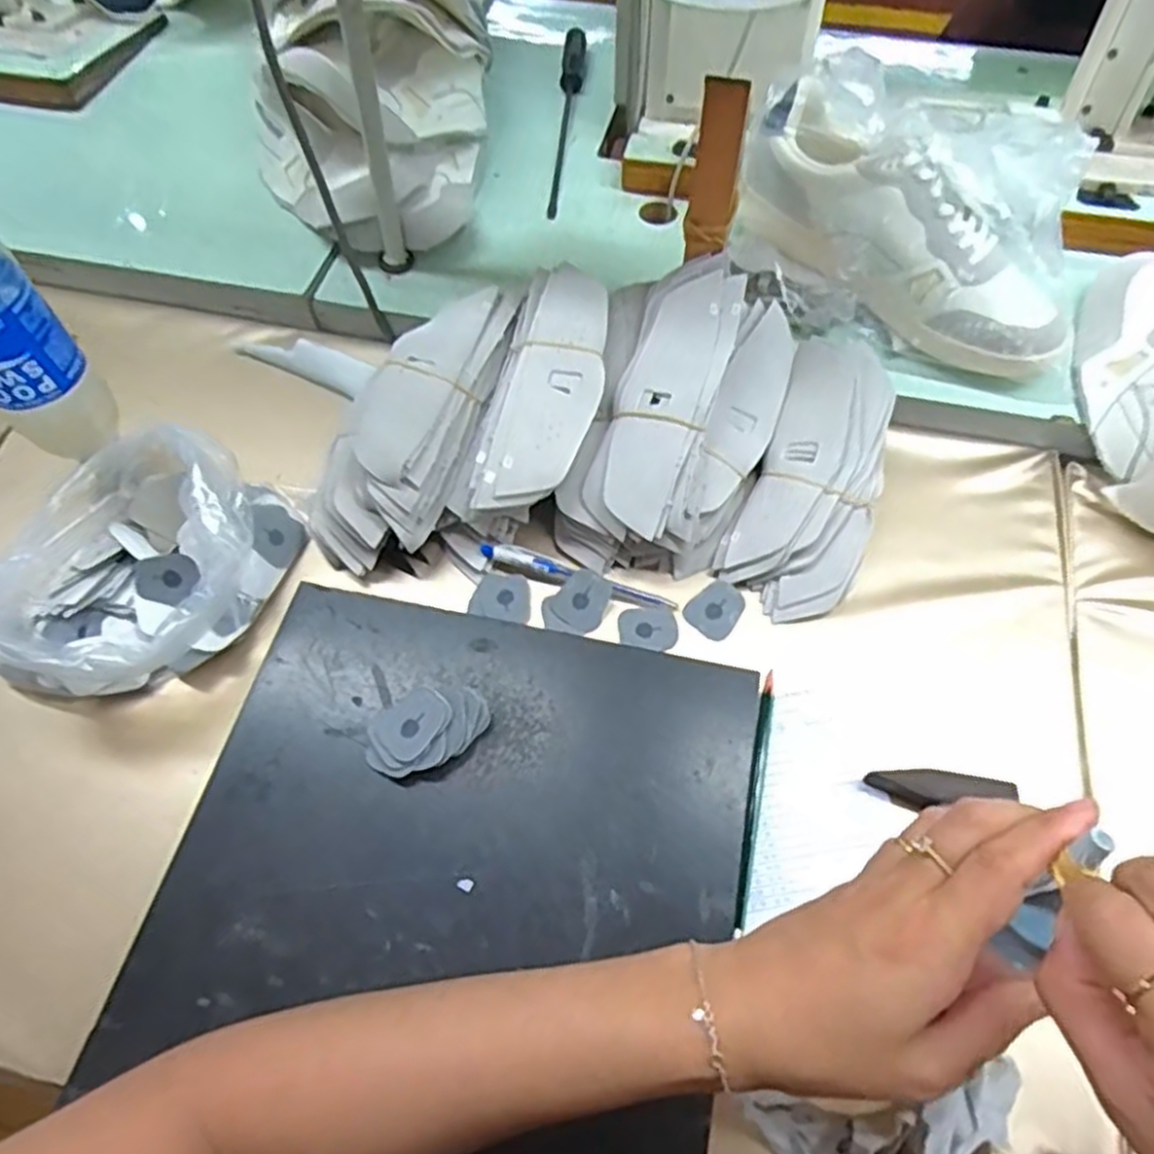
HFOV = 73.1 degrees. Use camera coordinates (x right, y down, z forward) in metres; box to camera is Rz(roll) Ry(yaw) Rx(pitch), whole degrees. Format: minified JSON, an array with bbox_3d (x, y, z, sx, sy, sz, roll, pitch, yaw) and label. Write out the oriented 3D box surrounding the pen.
[{"bbox_3d":[0.001,-0.001,0.527,0.134,0.015,0.015,16,62,9],"label":"pen"}]

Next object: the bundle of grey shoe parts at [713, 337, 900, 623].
[{"bbox_3d":[0.170,-0.072,0.549,0.089,0.046,0.214,21,63,12],"label":"bundle of grey shoe parts"}]

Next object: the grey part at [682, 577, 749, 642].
[{"bbox_3d":[0.094,0.022,0.522,0.033,0.006,0.038,38,68,20],"label":"grey part"}]

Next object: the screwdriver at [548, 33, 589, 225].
[{"bbox_3d":[-0.009,-0.446,0.752,0.022,0.019,0.276,3,61,2],"label":"screwdriver"}]

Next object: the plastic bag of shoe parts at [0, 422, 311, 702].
[{"bbox_3d":[-0.276,-0.008,0.495,0.147,0.077,0.169,8,61,5],"label":"plastic bag of shoe parts"}]

